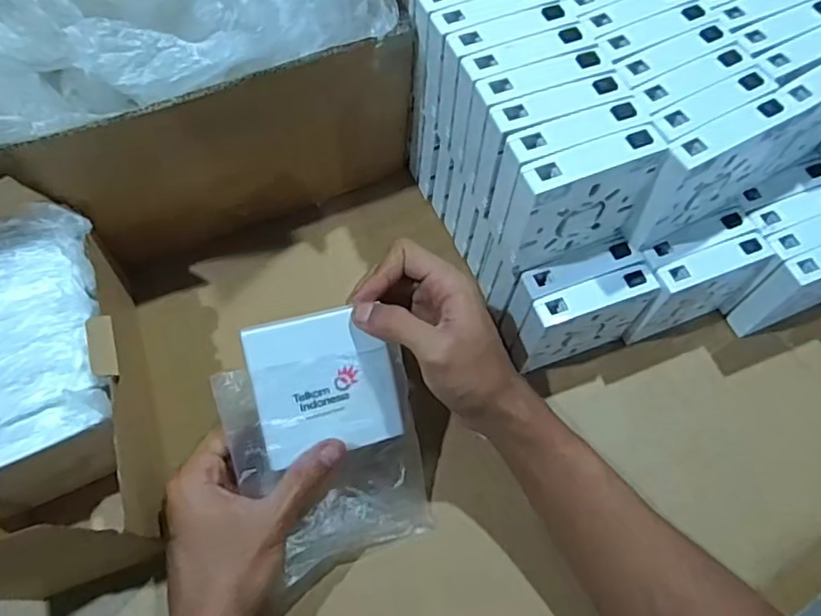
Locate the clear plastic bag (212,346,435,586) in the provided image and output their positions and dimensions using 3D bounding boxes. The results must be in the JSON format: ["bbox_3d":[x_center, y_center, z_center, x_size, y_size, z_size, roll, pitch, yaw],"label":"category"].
[{"bbox_3d":[-0.046,0.094,0.373,0.113,0.029,0.131,-14,105,-17],"label":"clear plastic bag"}]

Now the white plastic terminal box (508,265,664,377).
[{"bbox_3d":[0.121,0.010,0.432,0.093,0.080,0.026,-17,67,-10],"label":"white plastic terminal box"}]

